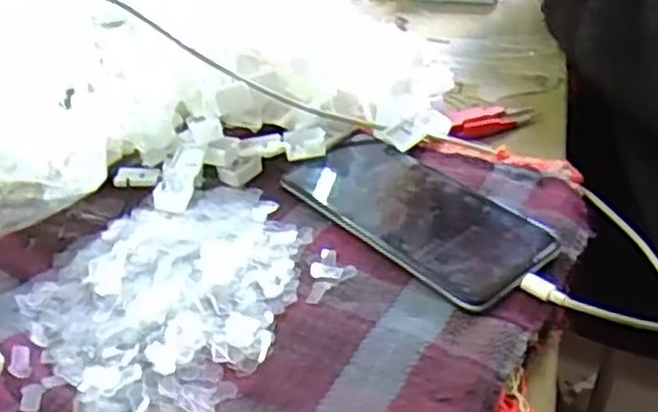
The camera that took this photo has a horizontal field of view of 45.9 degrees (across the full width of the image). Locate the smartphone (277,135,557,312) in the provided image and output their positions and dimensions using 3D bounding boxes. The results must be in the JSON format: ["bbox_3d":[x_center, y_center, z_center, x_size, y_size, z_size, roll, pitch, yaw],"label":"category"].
[{"bbox_3d":[0.046,-0.001,0.453,0.079,0.009,0.170,-30,47,-31],"label":"smartphone"}]

